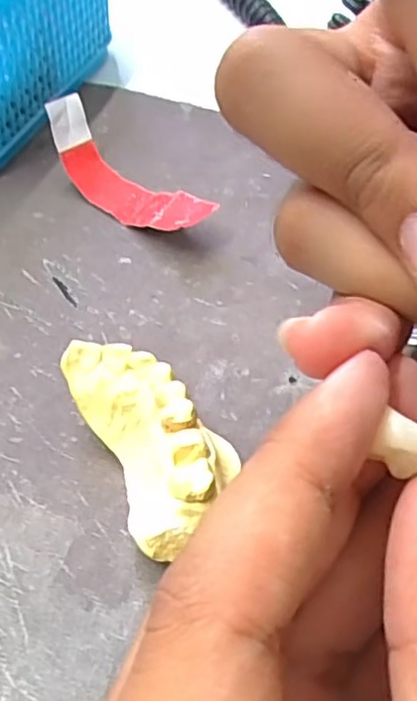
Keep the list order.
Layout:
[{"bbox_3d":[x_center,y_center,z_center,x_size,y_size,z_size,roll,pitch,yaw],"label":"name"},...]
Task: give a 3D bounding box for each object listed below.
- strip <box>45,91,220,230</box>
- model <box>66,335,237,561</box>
[{"bbox_3d":[-0.033,-0.070,0.260,0.072,0.029,0.022,35,59,21],"label":"strip"},{"bbox_3d":[-0.015,0.025,0.191,0.034,0.027,0.066,-20,57,-17],"label":"model"}]

